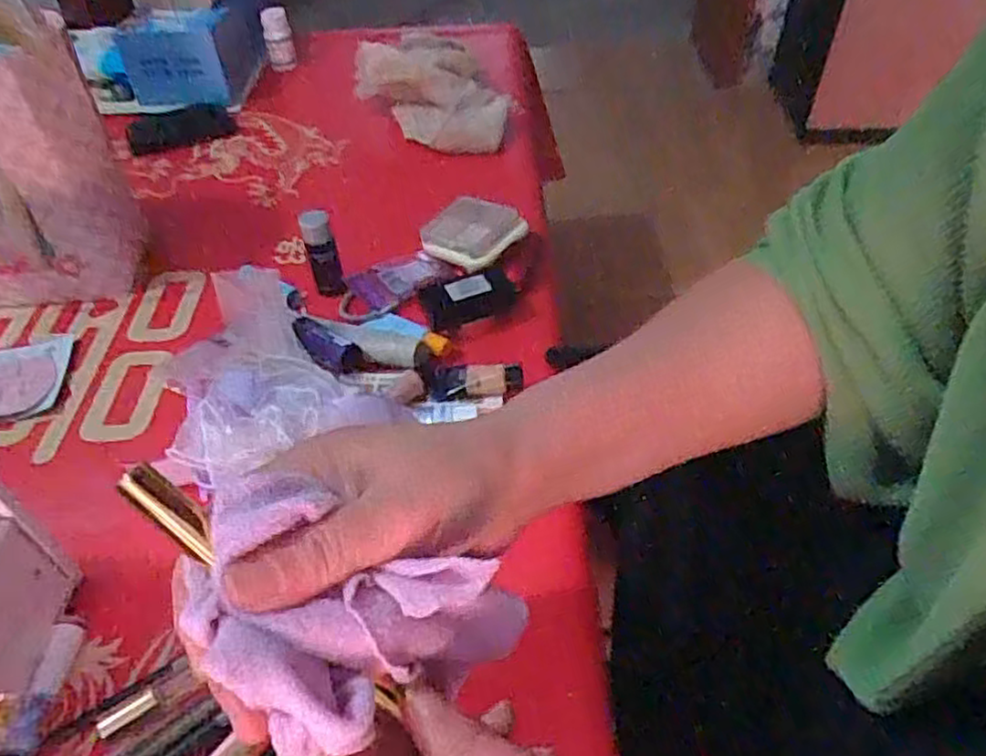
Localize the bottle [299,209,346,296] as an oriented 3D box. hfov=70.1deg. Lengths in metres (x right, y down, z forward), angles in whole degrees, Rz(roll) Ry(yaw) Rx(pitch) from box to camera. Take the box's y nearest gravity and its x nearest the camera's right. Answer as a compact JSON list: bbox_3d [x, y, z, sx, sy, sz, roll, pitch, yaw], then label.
[{"bbox_3d":[-0.133,-0.098,0.548,0.023,0.069,0.017,-16,48,-12],"label":"bottle"}]

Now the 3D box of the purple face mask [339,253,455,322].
[{"bbox_3d":[-0.084,-0.078,0.571,0.095,0.016,0.040,-30,52,-23],"label":"purple face mask"}]

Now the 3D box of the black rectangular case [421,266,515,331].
[{"bbox_3d":[-0.017,-0.060,0.535,0.079,0.028,0.027,-21,48,-33],"label":"black rectangular case"}]

